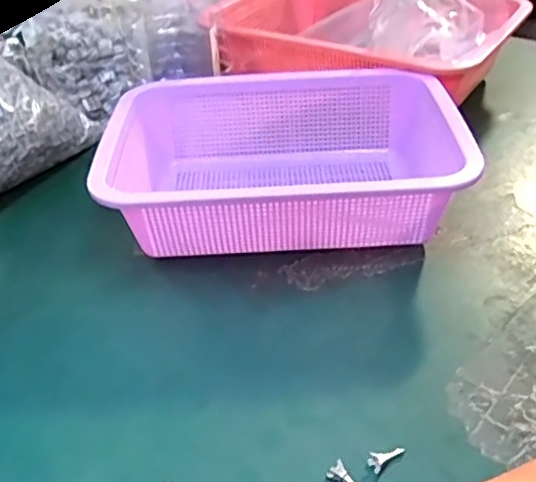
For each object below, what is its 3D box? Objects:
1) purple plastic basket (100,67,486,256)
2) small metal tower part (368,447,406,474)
[{"bbox_3d":[0.011,-0.059,0.501,0.262,0.082,0.176,0,37,1],"label":"purple plastic basket"},{"bbox_3d":[0.061,0.109,0.327,0.021,0.006,0.008,-25,43,-28],"label":"small metal tower part"}]

